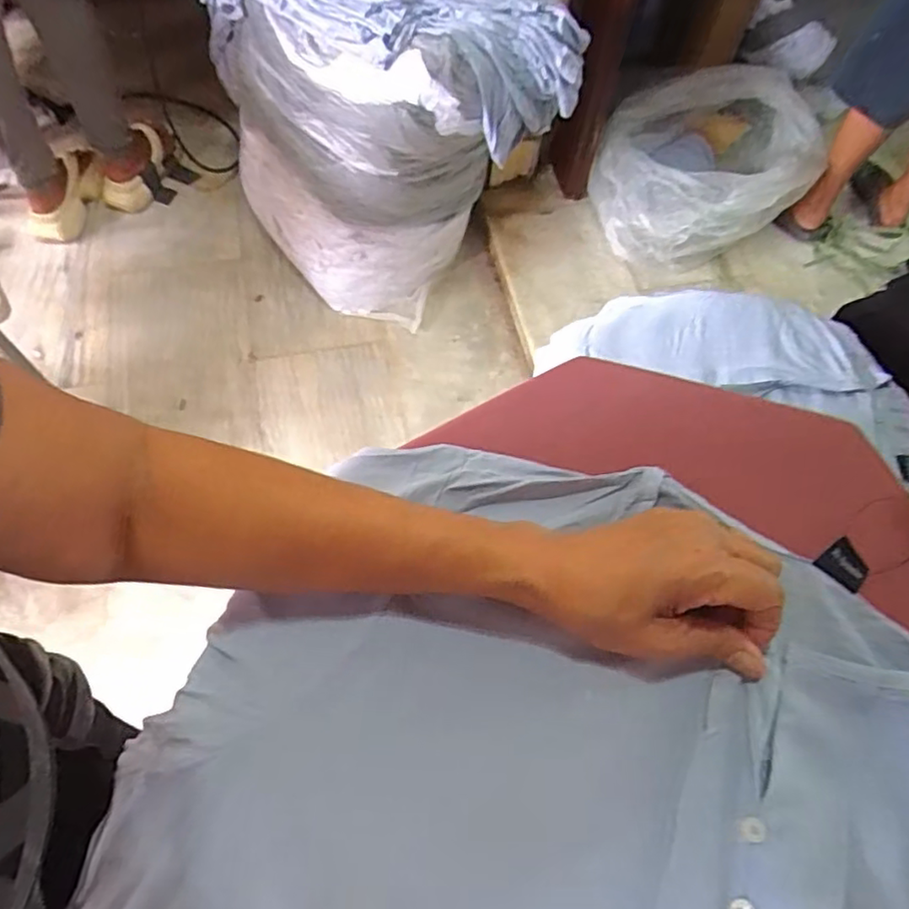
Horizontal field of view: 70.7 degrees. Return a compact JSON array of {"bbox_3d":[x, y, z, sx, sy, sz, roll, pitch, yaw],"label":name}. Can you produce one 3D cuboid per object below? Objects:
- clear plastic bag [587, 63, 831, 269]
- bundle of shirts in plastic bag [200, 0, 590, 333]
[{"bbox_3d":[0.599,-0.713,1.565,0.485,0.200,0.577,20,63,6],"label":"clear plastic bag"},{"bbox_3d":[-0.133,-0.653,1.264,0.544,0.645,0.451,-20,66,-14],"label":"bundle of shirts in plastic bag"}]

